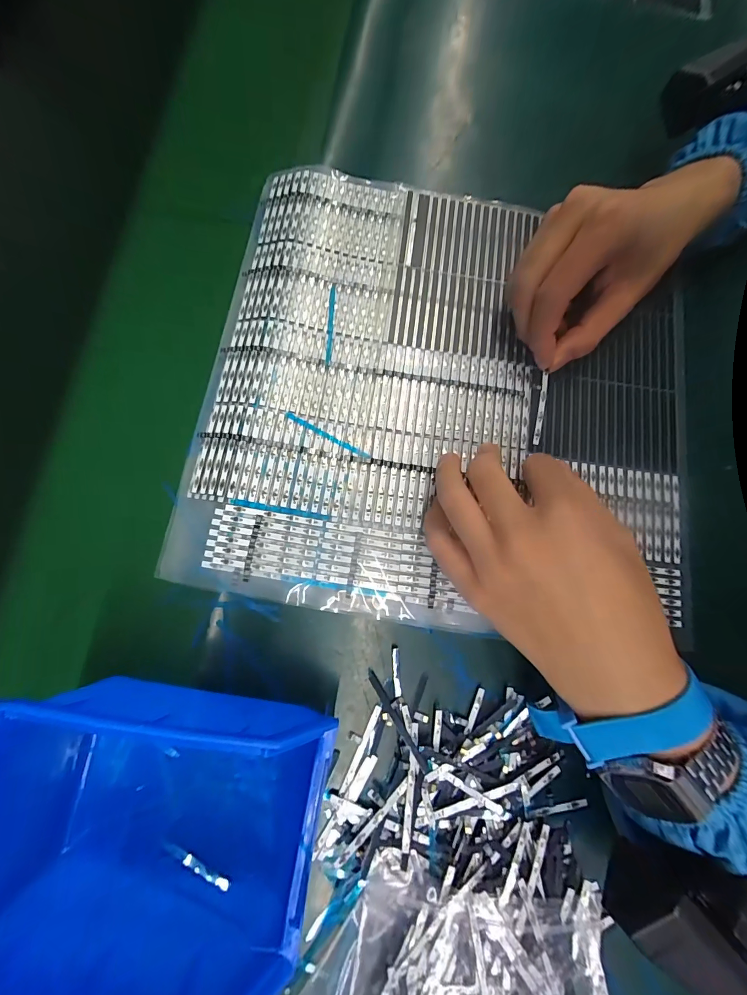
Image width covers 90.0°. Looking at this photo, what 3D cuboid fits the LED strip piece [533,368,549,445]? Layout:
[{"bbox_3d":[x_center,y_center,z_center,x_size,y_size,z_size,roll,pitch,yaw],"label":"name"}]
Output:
[{"bbox_3d":[0.113,-0.059,0.251,0.004,0.004,0.048,10,85,3],"label":"LED strip piece"}]

